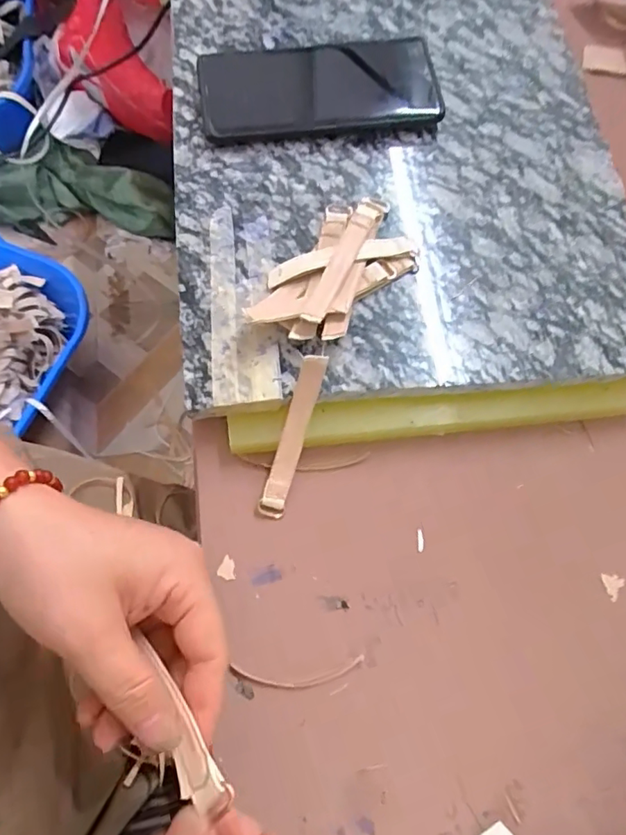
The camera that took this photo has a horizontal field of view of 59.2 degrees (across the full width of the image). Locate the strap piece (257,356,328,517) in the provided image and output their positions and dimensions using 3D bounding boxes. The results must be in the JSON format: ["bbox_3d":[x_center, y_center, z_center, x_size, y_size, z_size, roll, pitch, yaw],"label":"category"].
[{"bbox_3d":[-0.012,0.012,0.315,0.013,0.010,0.097,18,100,5],"label":"strap piece"}]

